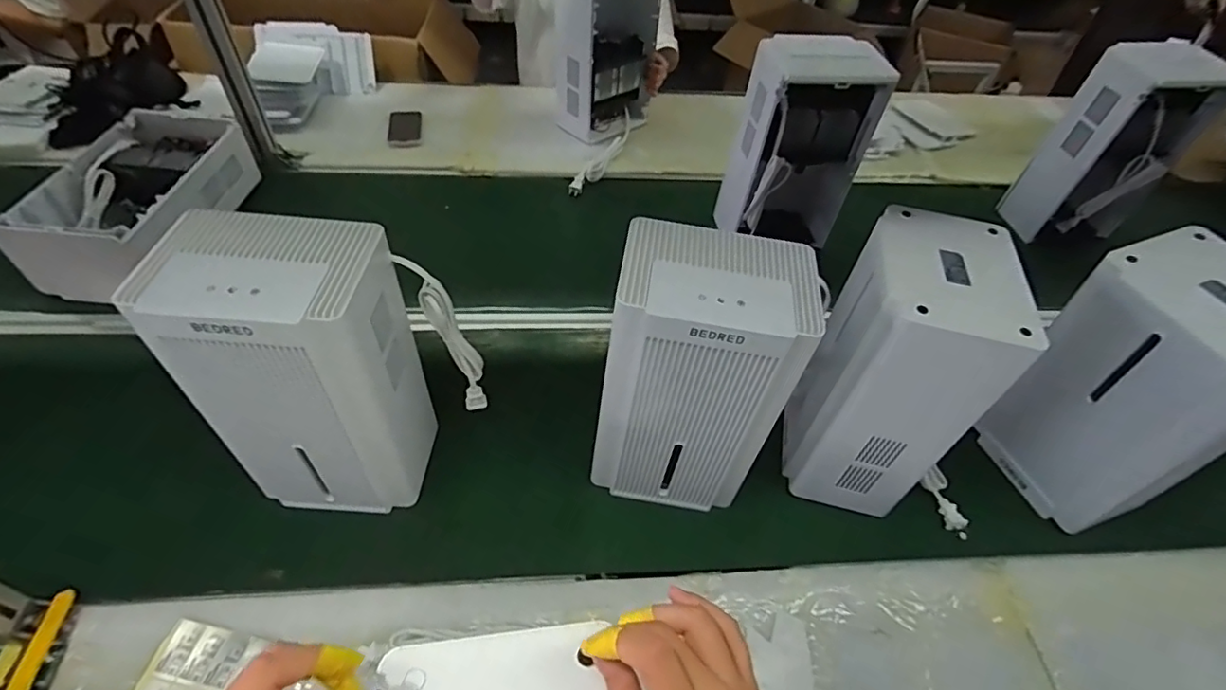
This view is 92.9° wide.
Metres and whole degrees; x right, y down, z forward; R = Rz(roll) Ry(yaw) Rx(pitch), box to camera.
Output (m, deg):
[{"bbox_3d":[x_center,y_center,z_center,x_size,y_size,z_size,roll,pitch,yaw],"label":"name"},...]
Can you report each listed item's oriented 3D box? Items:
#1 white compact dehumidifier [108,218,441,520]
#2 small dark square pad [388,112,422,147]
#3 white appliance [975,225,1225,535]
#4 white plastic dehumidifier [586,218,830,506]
[{"bbox_3d":[-0.326,0.037,0.645,0.191,0.345,0.136,4,49,-2],"label":"white compact dehumidifier"},{"bbox_3d":[-0.464,-0.485,1.306,0.071,0.012,0.143,-6,50,-10],"label":"small dark square pad"},{"bbox_3d":[0.612,0.063,0.704,0.135,0.340,0.191,-15,52,-17],"label":"white appliance"},{"bbox_3d":[0.090,0.041,0.683,0.191,0.333,0.136,9,49,3],"label":"white plastic dehumidifier"}]

